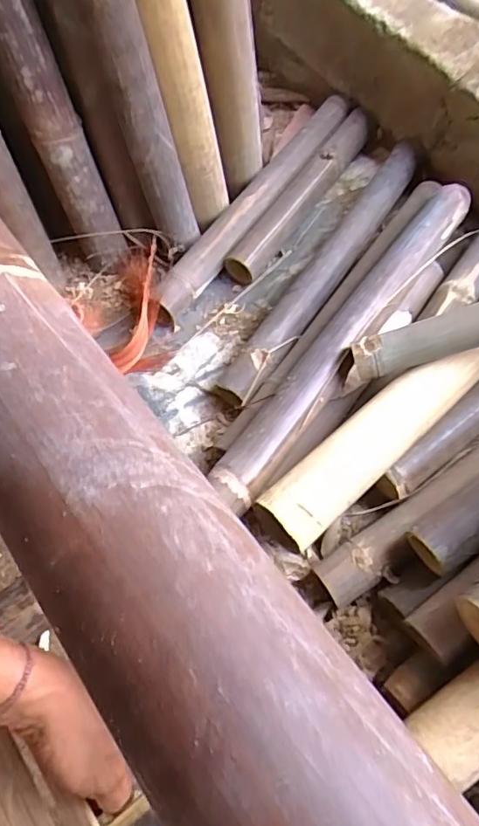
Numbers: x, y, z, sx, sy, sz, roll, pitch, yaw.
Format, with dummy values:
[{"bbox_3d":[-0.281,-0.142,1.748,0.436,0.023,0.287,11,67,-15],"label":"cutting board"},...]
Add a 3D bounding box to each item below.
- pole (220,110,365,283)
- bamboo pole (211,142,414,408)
[{"bbox_3d":[0.114,-0.399,1.000,0.067,0.053,0.439,30,68,17],"label":"pole"},{"bbox_3d":[0.144,-0.247,0.916,0.069,0.069,0.584,30,68,17],"label":"bamboo pole"}]

